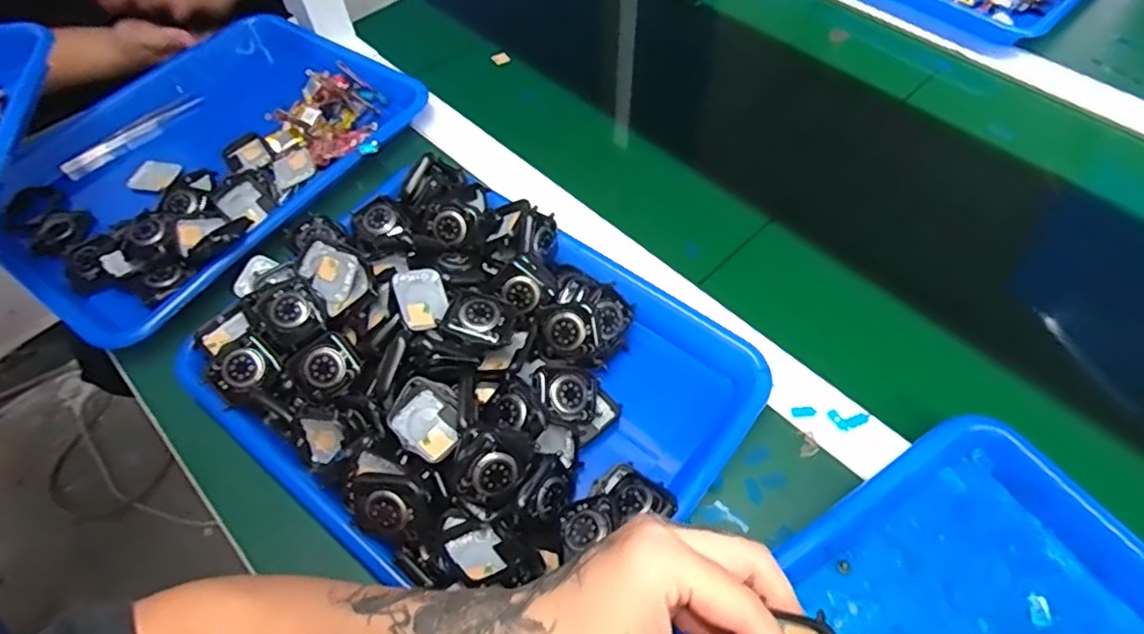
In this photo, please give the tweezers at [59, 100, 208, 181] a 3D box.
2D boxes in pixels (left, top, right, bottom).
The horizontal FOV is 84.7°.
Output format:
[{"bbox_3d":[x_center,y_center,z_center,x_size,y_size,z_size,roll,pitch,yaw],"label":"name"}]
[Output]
[{"bbox_3d":[-0.427,-0.178,0.615,0.011,0.021,0.140,32,65,21],"label":"tweezers"}]

